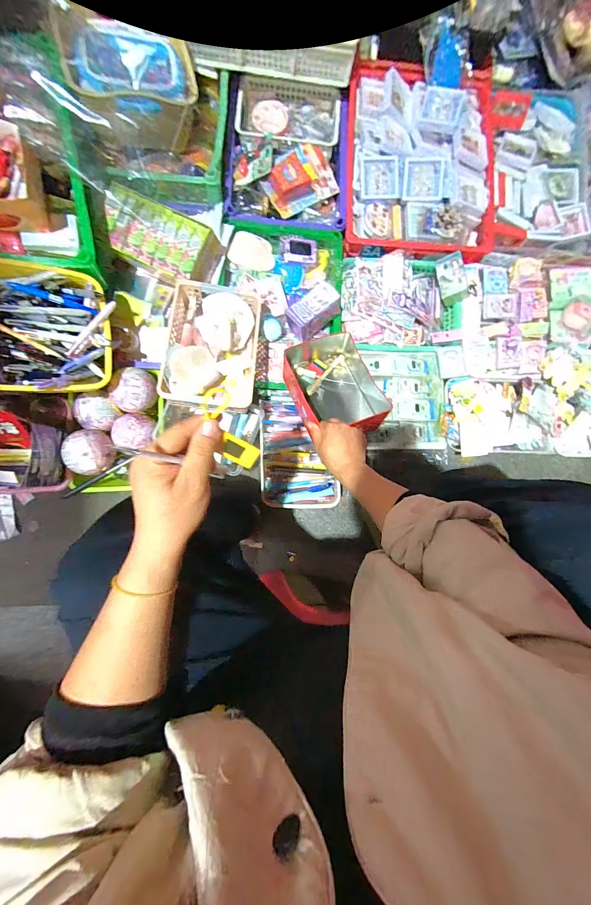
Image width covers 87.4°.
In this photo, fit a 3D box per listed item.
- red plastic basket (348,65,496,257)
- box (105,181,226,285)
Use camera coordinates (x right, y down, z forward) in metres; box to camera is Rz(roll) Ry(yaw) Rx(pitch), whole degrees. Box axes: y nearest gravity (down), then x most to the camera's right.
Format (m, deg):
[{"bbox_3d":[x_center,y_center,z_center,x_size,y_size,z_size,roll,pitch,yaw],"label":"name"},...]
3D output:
[{"bbox_3d":[0.306,-0.704,0.757,0.369,0.063,0.454,5,85,-2],"label":"red plastic basket"},{"bbox_3d":[-0.289,-0.446,0.661,0.231,0.070,0.128,22,85,0],"label":"box"}]

